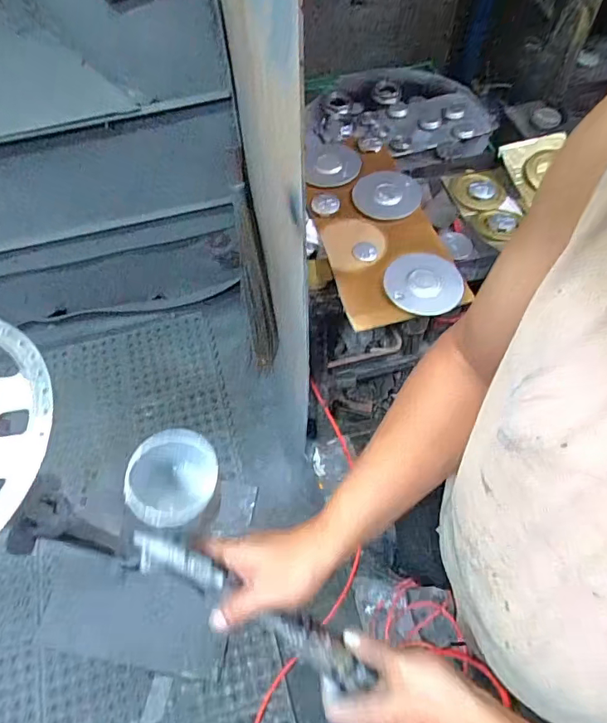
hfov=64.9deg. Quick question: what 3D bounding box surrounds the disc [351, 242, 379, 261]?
[{"bbox_3d":[0.124,-0.222,0.965,0.047,0.011,0.048,-1,60,2],"label":"disc"}]

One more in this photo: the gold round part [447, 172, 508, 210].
[{"bbox_3d":[0.404,-0.395,1.094,0.135,0.027,0.122,-23,62,-10],"label":"gold round part"}]

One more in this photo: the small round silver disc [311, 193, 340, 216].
[{"bbox_3d":[0.047,-0.337,1.024,0.059,0.005,0.048,11,86,-10],"label":"small round silver disc"}]

